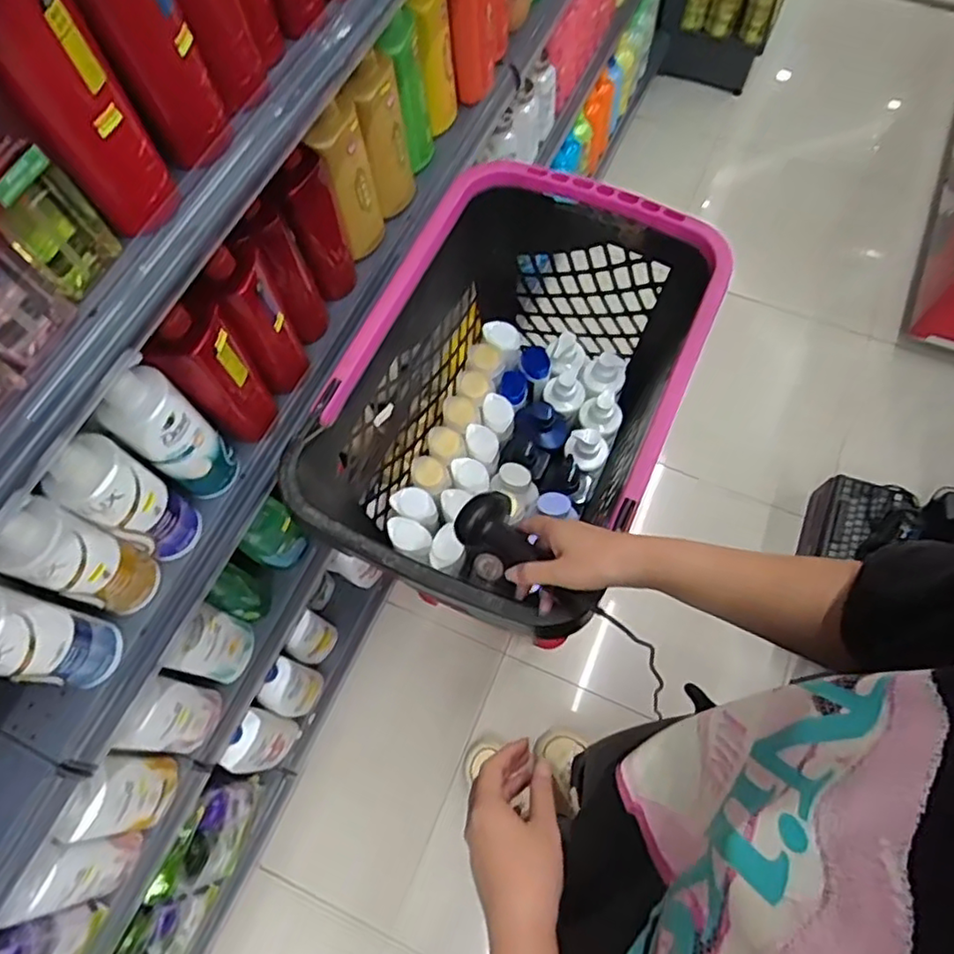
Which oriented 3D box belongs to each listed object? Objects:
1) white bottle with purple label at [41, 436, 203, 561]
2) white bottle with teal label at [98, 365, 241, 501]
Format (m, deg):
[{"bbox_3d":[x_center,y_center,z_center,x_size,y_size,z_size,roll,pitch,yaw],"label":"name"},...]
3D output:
[{"bbox_3d":[-0.366,0.029,0.687,0.056,0.209,0.075,31,70,13],"label":"white bottle with purple label"},{"bbox_3d":[-0.340,-0.048,0.723,0.065,0.205,0.085,35,71,15],"label":"white bottle with teal label"}]

